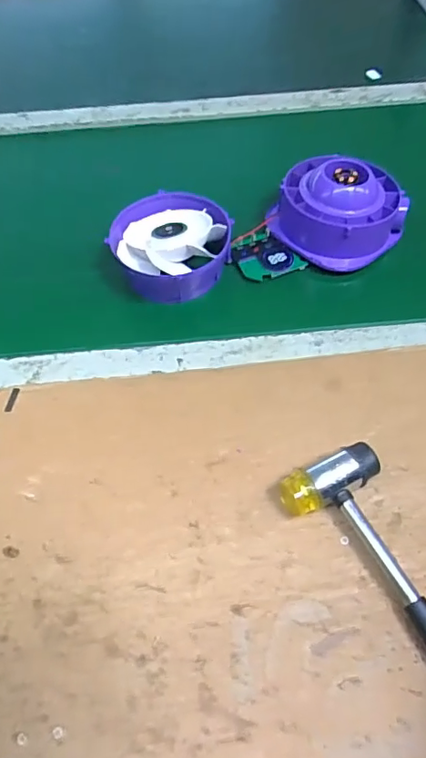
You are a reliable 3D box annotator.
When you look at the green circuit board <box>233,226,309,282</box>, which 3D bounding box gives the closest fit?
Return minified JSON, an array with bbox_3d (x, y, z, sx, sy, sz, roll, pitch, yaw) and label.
[{"bbox_3d":[0.059,-0.137,0.583,0.067,0.011,0.061,-21,59,-13],"label":"green circuit board"}]

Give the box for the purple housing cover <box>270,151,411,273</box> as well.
[{"bbox_3d":[0.134,-0.187,0.581,0.117,0.069,0.130,-40,65,-22],"label":"purple housing cover"}]

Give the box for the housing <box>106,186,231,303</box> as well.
[{"bbox_3d":[-0.048,-0.150,0.569,0.120,0.046,0.132,0,57,1],"label":"housing"}]

